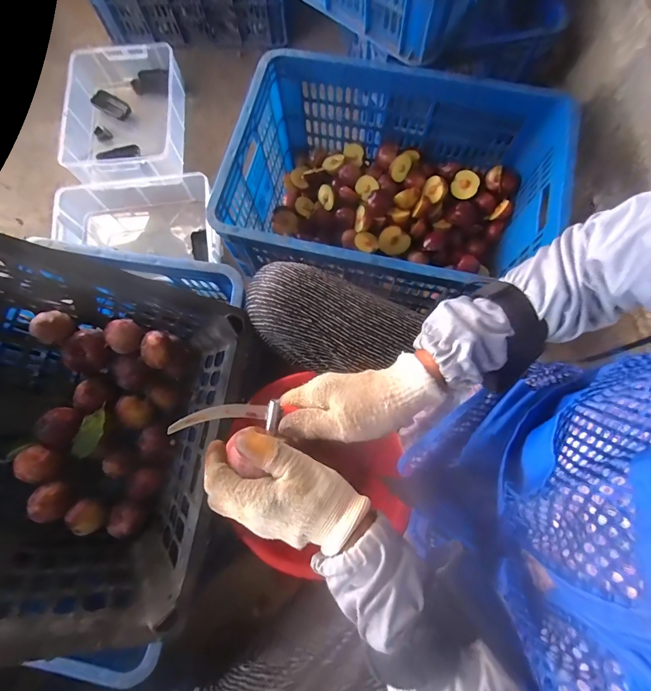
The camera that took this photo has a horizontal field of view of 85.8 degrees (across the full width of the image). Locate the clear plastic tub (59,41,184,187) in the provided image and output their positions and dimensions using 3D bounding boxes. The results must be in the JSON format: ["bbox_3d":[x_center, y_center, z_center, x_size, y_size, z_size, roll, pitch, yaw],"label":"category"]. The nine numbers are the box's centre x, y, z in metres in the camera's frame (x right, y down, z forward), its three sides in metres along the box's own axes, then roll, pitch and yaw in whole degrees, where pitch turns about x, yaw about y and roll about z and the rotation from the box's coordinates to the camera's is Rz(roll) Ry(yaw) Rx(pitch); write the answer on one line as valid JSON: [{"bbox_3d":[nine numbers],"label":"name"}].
[{"bbox_3d":[-0.520,-0.571,0.920,0.293,0.116,0.390,-4,77,1],"label":"clear plastic tub"}]

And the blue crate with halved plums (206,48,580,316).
[{"bbox_3d":[0.113,-0.264,0.666,0.520,0.247,0.363,13,78,5],"label":"blue crate with halved plums"}]

